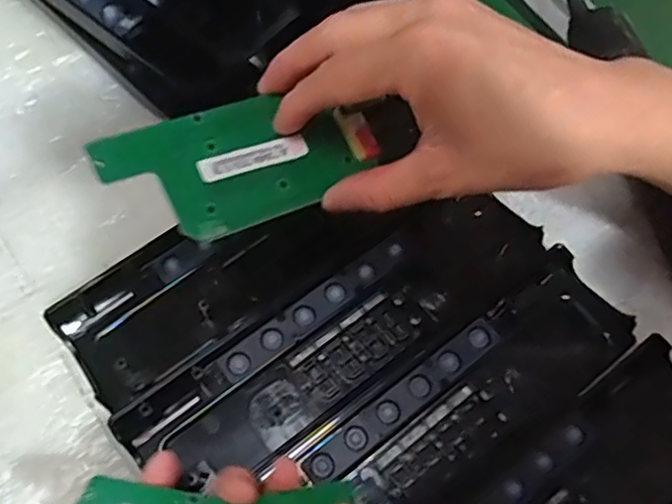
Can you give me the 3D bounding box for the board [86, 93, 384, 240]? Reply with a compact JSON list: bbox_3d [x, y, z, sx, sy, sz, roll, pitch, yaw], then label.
[{"bbox_3d":[-0.037,-0.039,0.277,0.114,0.005,0.053,-22,83,-23],"label":"board"}]

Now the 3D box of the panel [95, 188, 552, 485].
[{"bbox_3d":[0.005,0.044,0.354,0.239,0.014,0.075,-36,74,-15],"label":"panel"}]

